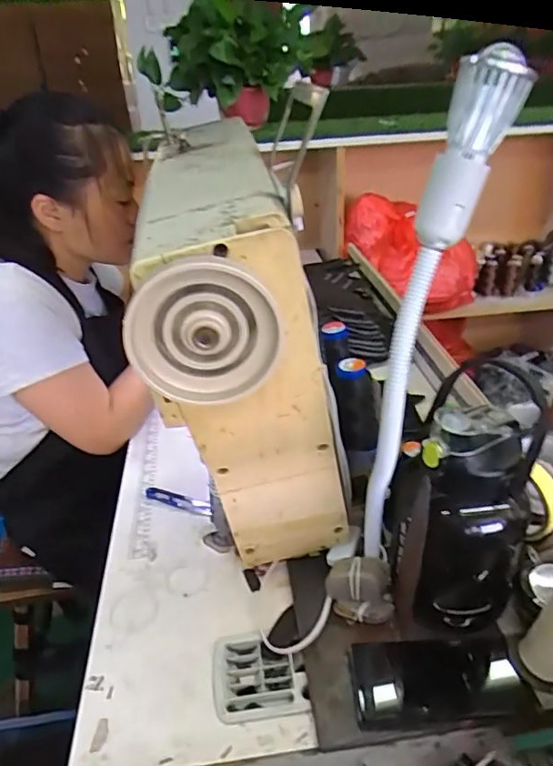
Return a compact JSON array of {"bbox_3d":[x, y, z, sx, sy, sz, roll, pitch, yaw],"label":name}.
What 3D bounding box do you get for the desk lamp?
[{"bbox_3d":[0.108,0.012,0.447,0.122,0.487,0.064,-22,36,-27],"label":"desk lamp"}]

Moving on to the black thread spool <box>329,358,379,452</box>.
[{"bbox_3d":[0.086,0.026,0.581,0.046,0.101,0.036,-6,31,-4],"label":"black thread spool"}]

